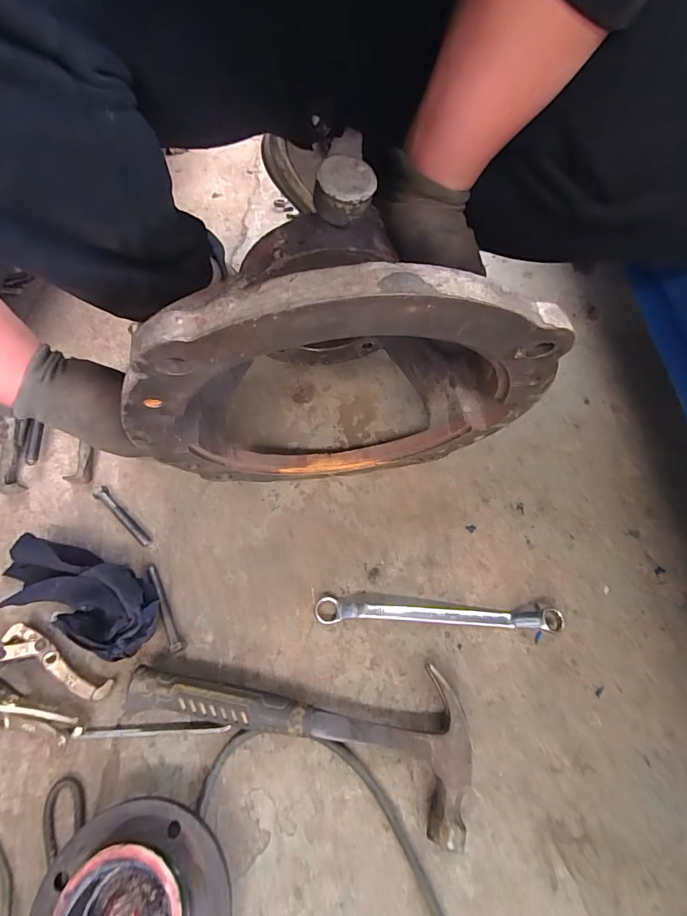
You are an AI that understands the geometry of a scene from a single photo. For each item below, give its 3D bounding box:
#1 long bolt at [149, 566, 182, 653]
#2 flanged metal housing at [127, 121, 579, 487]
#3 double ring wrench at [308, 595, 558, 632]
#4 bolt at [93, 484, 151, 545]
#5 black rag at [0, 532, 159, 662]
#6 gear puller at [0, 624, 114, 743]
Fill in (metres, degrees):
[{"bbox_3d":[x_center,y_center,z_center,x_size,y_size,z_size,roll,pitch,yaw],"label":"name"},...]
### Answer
[{"bbox_3d":[-0.195,0.161,0.456,0.013,0.017,0.098,-27,67,-12],"label":"long bolt"},{"bbox_3d":[-0.004,-0.079,0.371,0.305,0.304,0.151,-5,64,-2],"label":"flanged metal housing"},{"bbox_3d":[0.098,0.167,0.453,0.256,0.021,0.027,2,64,1],"label":"double ring wrench"},{"bbox_3d":[-0.265,0.069,0.503,0.100,0.014,0.015,41,71,18],"label":"bolt"},{"bbox_3d":[-0.286,0.140,0.443,0.191,0.054,0.083,18,66,9],"label":"black rag"},{"bbox_3d":[-0.311,0.216,0.398,0.148,0.069,0.087,18,66,9],"label":"gear puller"}]

